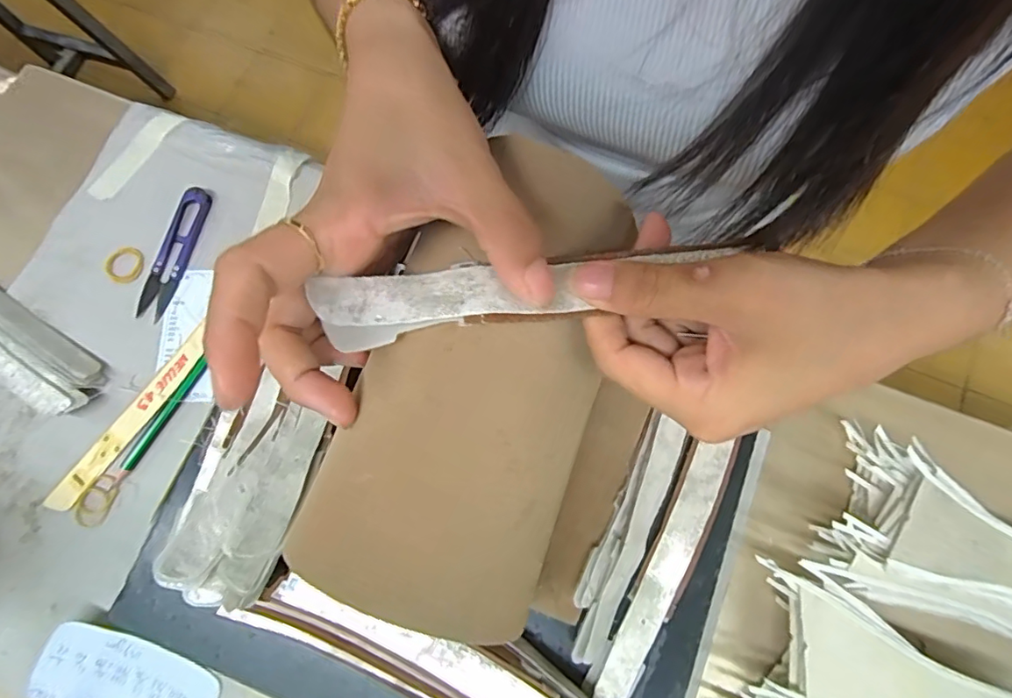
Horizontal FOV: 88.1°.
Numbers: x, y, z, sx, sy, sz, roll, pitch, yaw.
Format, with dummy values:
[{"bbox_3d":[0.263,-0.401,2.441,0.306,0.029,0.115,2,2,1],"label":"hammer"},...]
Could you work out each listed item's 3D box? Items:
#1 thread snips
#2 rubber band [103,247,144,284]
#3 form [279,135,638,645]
[{"bbox_3d":[-0.241,-0.071,0.379,0.023,0.007,0.100,16,76,4],"label":"thread snips"},{"bbox_3d":[-0.280,-0.061,0.383,0.030,0.004,0.028,-1,84,6],"label":"rubber band"},{"bbox_3d":[-0.008,0.006,0.201,0.089,0.036,0.180,22,77,6],"label":"form"}]

